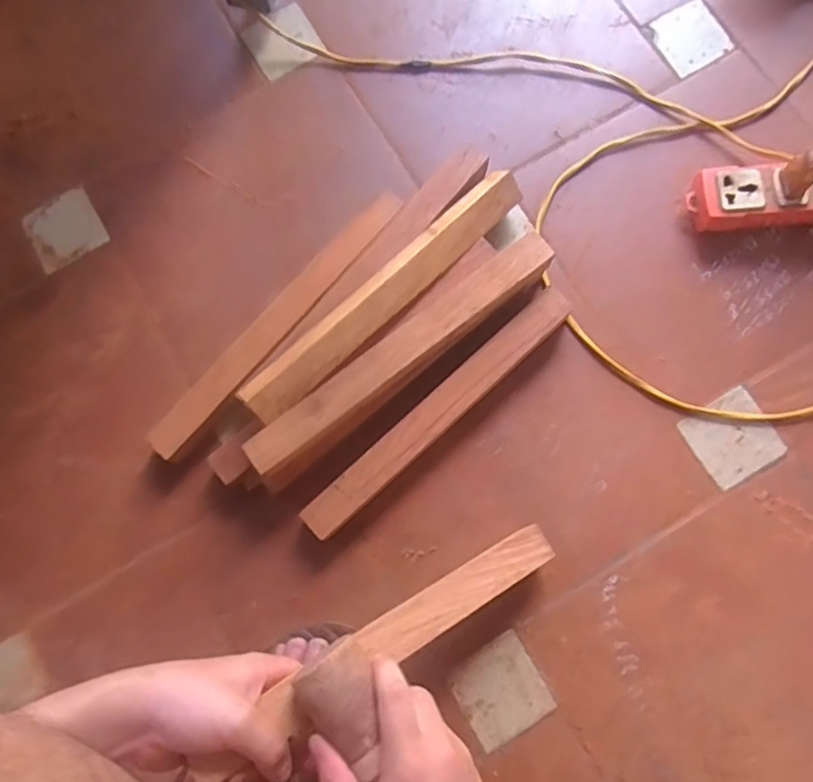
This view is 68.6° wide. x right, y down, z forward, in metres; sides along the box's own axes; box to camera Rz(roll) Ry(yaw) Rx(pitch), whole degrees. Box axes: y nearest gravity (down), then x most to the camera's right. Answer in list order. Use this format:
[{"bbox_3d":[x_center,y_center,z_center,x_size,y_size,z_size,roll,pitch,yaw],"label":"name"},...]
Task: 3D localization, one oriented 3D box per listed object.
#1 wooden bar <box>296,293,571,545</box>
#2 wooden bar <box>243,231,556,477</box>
[{"bbox_3d":[0.030,0.021,0.554,0.309,0.040,0.037,-42,81,-7],"label":"wooden bar"},{"bbox_3d":[-0.002,-0.034,0.528,0.316,0.028,0.033,-37,80,-4],"label":"wooden bar"}]

